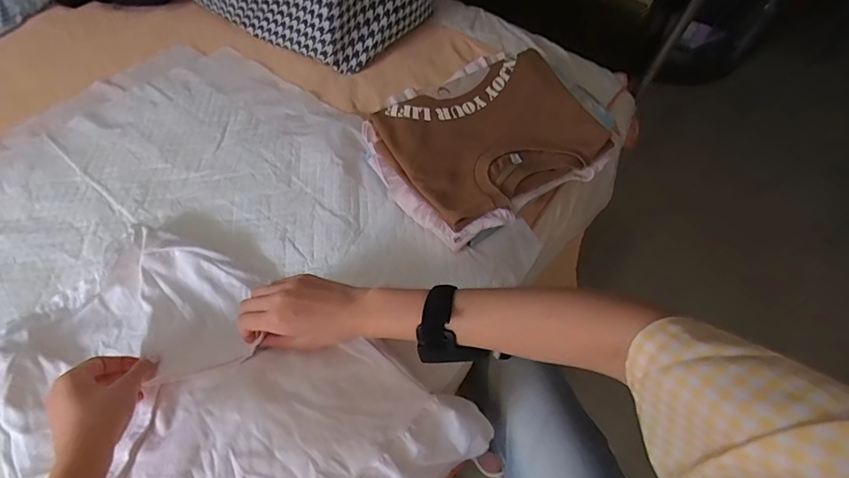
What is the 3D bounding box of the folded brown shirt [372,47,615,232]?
[{"bbox_3d":[0.107,-0.149,0.626,0.312,0.058,0.199,-30,63,-21],"label":"folded brown shirt"}]

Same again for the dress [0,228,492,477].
[{"bbox_3d":[-0.216,0.206,0.478,0.442,0.134,0.366,35,60,20],"label":"dress"}]

